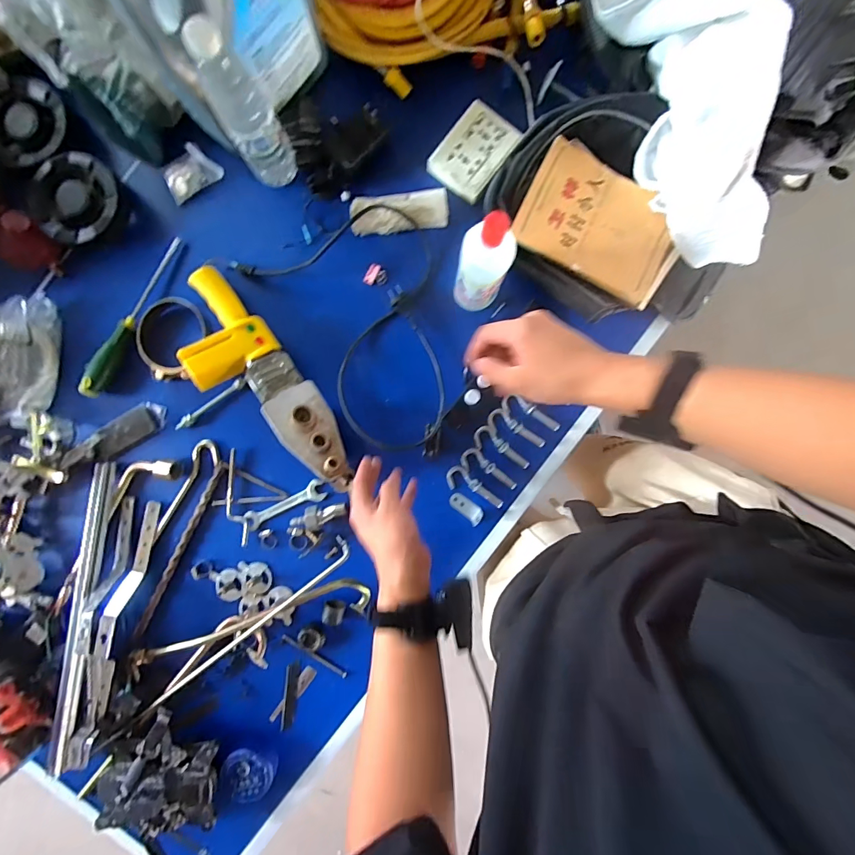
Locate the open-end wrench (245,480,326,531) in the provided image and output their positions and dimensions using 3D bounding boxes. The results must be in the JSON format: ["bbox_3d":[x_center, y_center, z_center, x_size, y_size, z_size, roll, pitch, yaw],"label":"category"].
[{"bbox_3d":[-0.203,0.112,0.619,0.121,0.012,0.030,-26,89,0],"label":"open-end wrench"}]

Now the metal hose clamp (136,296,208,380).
[{"bbox_3d":[-0.363,-0.127,0.604,0.098,0.029,0.115,31,90,1],"label":"metal hose clamp"}]

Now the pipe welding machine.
[{"bbox_3d":[-0.221,-0.060,0.581,0.113,0.078,0.347,-44,89,0],"label":"pipe welding machine"}]

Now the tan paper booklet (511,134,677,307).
[{"bbox_3d":[0.232,-0.269,0.570,0.209,0.014,0.144,27,90,-2],"label":"tan paper booklet"}]

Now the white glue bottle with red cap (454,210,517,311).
[{"bbox_3d":[0.066,-0.189,0.511,0.063,0.187,0.051,12,89,0],"label":"white glue bottle with red cap"}]

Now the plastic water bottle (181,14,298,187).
[{"bbox_3d":[-0.214,-0.371,0.511,0.063,0.185,0.058,0,89,0],"label":"plastic water bottle"}]

